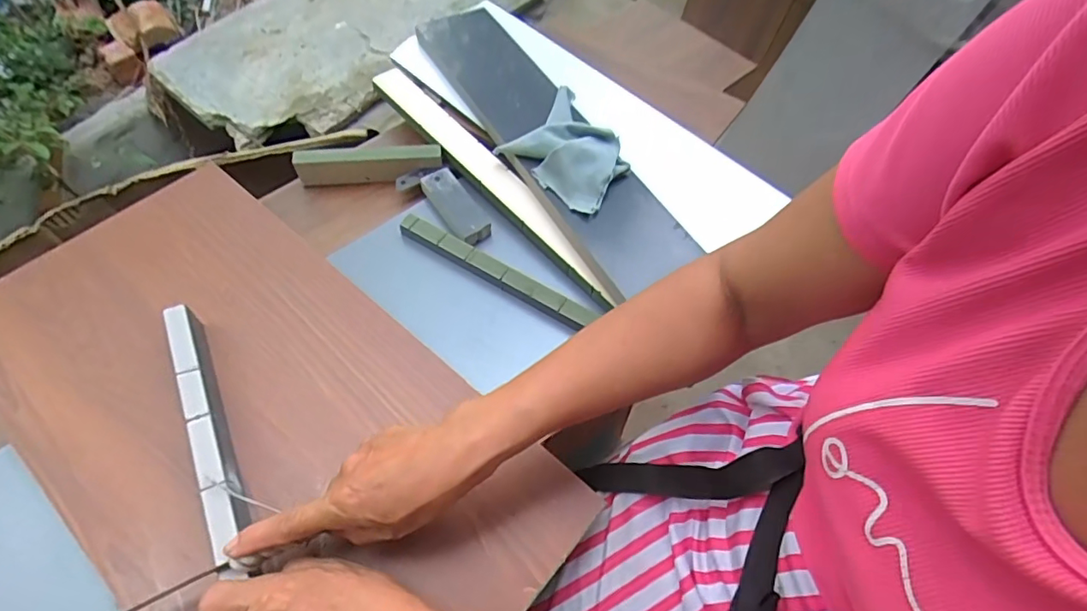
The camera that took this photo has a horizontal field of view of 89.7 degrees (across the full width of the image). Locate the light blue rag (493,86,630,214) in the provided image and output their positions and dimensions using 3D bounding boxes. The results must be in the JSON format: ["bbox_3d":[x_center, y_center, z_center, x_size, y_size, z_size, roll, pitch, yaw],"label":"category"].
[{"bbox_3d":[0.026,-0.145,0.532,0.084,0.039,0.120,-37,67,-21],"label":"light blue rag"}]

